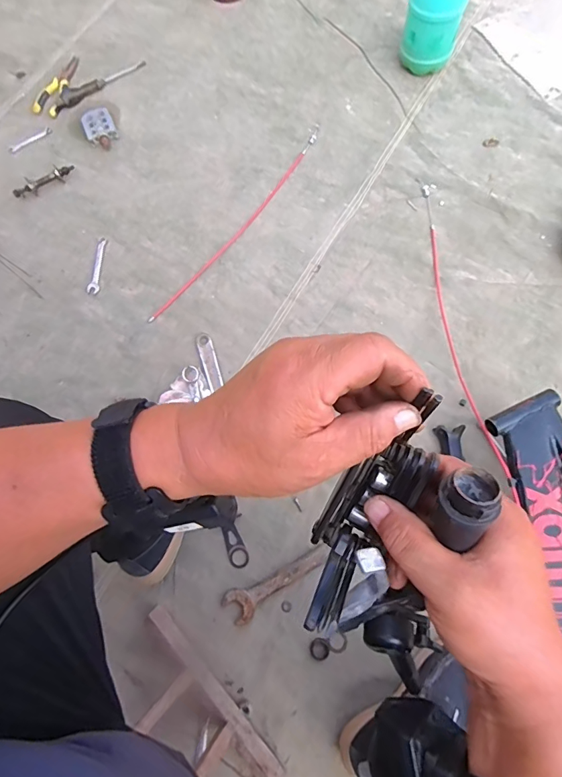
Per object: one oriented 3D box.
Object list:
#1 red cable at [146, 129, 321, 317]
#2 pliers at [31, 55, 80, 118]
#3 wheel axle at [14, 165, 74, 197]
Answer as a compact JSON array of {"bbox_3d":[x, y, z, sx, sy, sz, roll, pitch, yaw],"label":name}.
[{"bbox_3d":[-0.084,-0.367,0.943,0.033,0.009,0.598,36,79,9],"label":"red cable"},{"bbox_3d":[-0.528,-0.729,1.036,0.063,0.014,0.180,29,78,8],"label":"pliers"},{"bbox_3d":[-0.533,-0.465,0.965,0.142,0.034,0.032,-26,77,-5],"label":"wheel axle"}]

